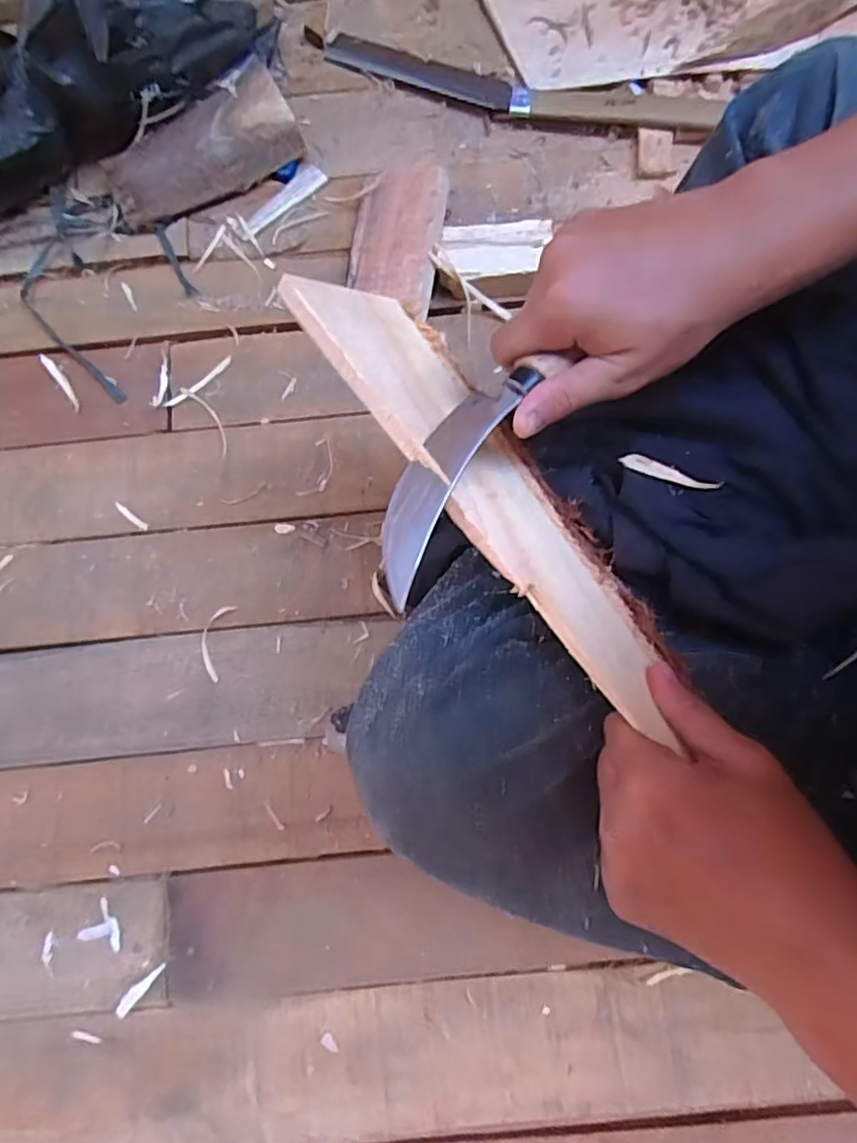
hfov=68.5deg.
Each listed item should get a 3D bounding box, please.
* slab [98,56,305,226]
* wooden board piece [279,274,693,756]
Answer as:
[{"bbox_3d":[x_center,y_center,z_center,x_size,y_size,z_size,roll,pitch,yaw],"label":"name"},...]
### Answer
[{"bbox_3d":[-0.205,-0.379,0.569,0.173,0.016,0.088,-31,96,4],"label":"slab"},{"bbox_3d":[0.034,-0.047,0.315,0.267,0.087,0.010,53,128,11],"label":"wooden board piece"}]

